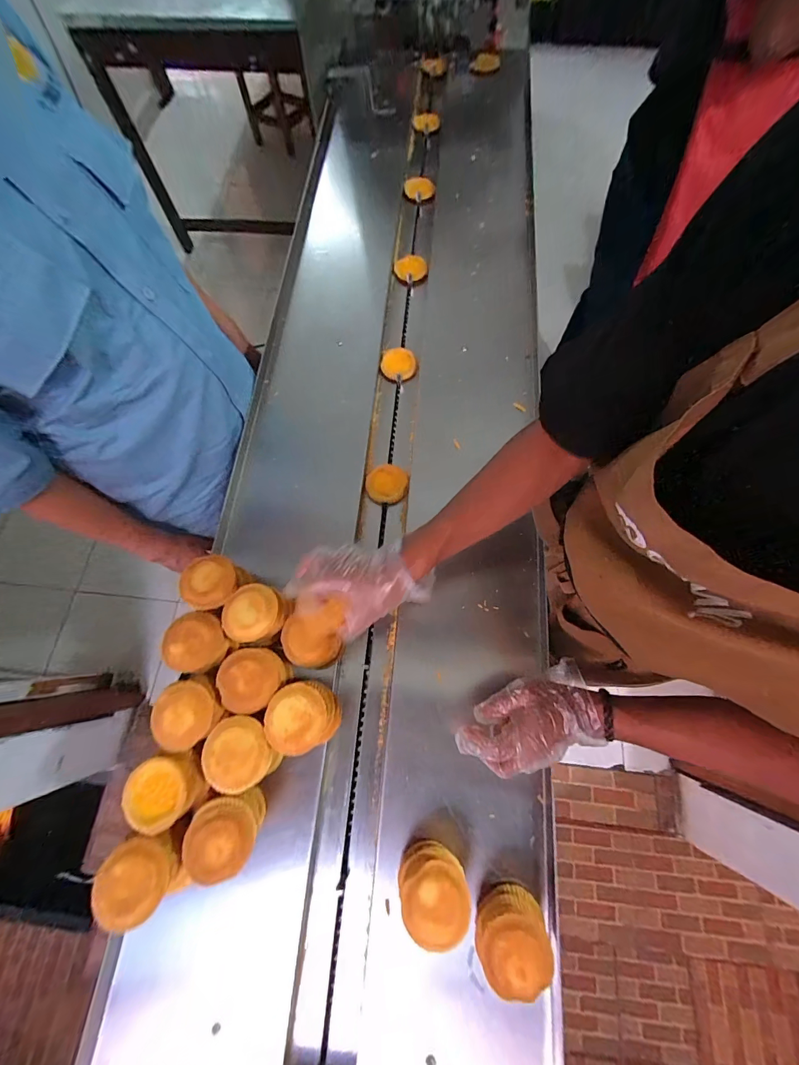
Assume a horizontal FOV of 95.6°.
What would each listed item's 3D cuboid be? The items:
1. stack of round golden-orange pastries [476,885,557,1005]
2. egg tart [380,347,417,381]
[{"bbox_3d":[0.122,0.441,0.392,0.079,0.062,0.068,-6,72,-2],"label":"stack of round golden-orange pastries"},{"bbox_3d":[-0.002,-0.328,0.698,0.067,0.014,0.072,-1,72,0],"label":"egg tart"}]

